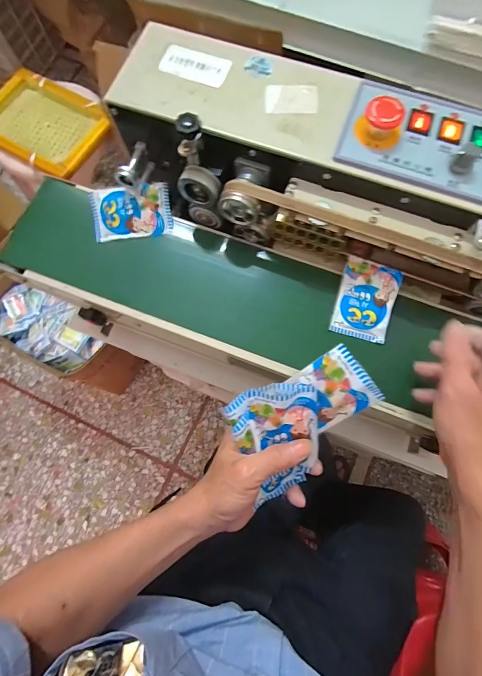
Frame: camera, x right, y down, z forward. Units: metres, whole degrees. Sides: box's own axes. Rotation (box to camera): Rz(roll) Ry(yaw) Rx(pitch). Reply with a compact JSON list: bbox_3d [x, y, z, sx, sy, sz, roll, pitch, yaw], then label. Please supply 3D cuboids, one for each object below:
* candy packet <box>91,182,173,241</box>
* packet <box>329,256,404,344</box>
[{"bbox_3d":[-0.146,-0.166,0.440,0.102,0.012,0.065,-7,104,-2],"label":"candy packet"},{"bbox_3d":[0.152,-0.046,0.401,0.066,0.005,0.092,15,93,10],"label":"packet"}]

